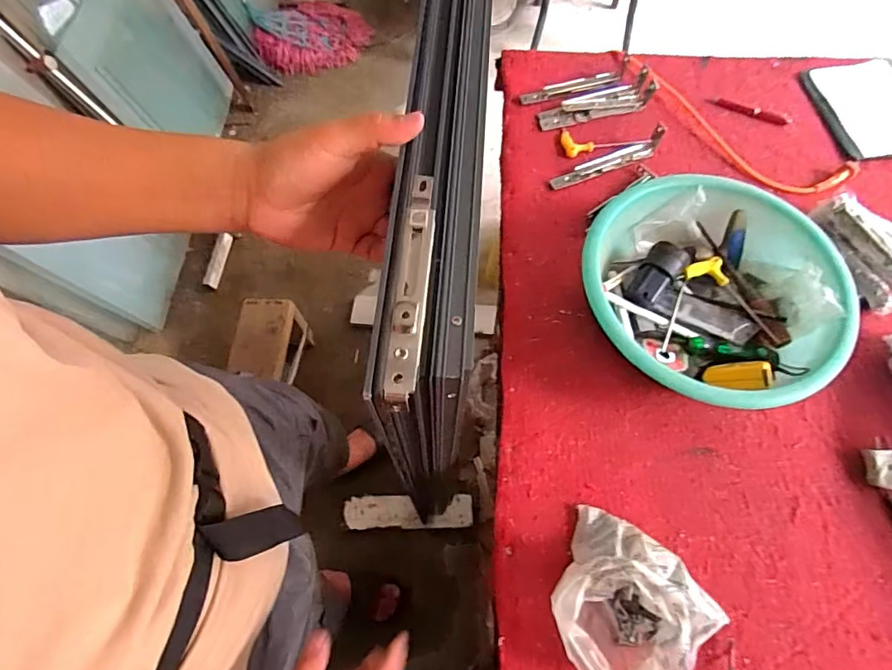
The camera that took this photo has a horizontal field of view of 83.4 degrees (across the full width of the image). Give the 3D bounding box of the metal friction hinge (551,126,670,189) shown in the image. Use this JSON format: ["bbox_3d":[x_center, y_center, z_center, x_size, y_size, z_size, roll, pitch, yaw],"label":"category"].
[{"bbox_3d":[0.258,-0.286,0.798,0.194,0.039,0.035,-19,67,-9],"label":"metal friction hinge"}]

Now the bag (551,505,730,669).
[{"bbox_3d":[0.201,0.284,0.513,0.173,0.082,0.159,27,68,11],"label":"bag"}]

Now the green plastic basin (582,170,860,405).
[{"bbox_3d":[0.345,-0.054,0.656,0.300,0.103,0.308,0,65,-1],"label":"green plastic basin"}]

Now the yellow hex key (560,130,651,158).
[{"bbox_3d":[0.263,-0.330,0.836,0.135,0.011,0.058,-10,66,-6],"label":"yellow hex key"}]

